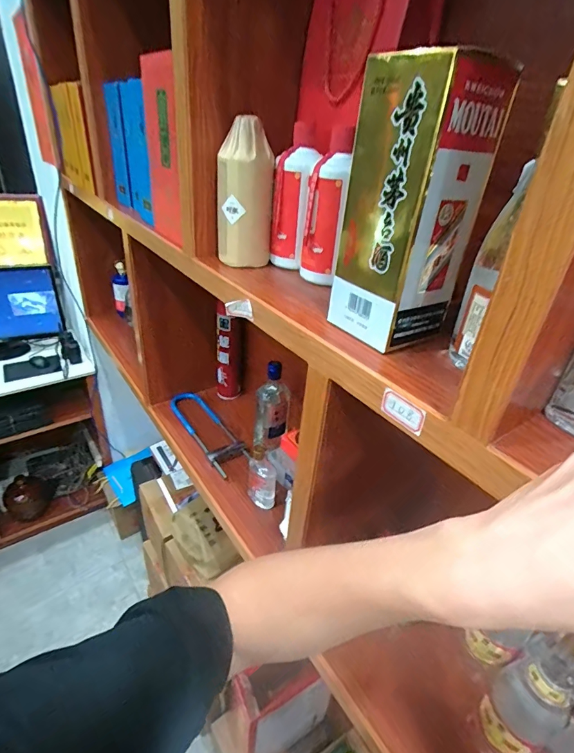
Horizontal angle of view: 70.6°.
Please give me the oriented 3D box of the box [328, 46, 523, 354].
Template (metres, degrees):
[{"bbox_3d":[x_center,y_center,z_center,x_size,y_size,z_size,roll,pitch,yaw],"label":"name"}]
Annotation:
[{"bbox_3d":[0.113,-0.150,0.379,0.096,0.226,0.099,-14,36,-29],"label":"box"}]

